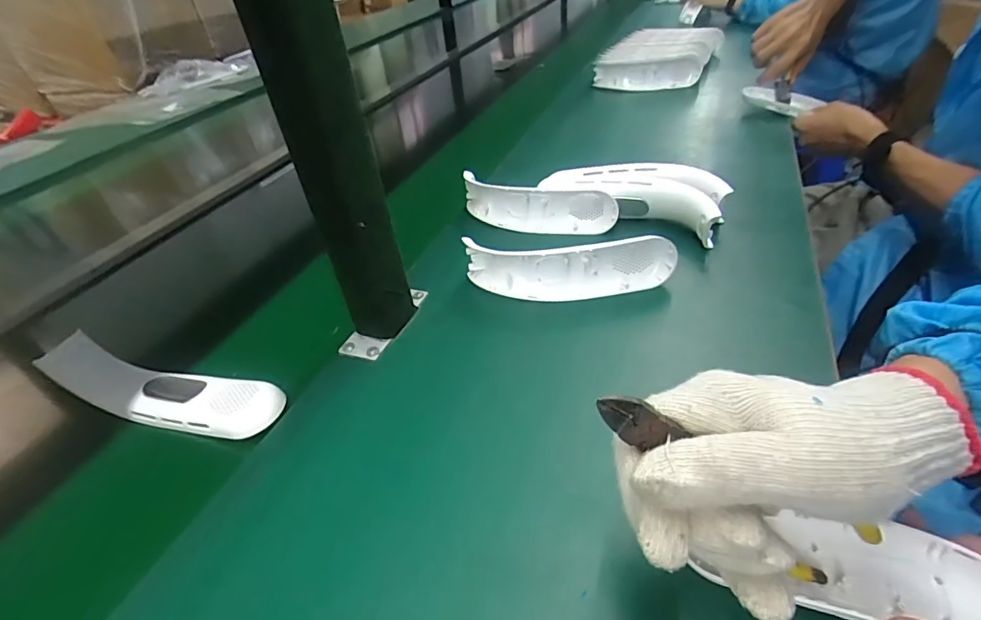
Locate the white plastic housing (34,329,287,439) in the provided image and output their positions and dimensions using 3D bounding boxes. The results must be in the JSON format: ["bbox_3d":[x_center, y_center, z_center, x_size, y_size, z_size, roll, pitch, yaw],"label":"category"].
[{"bbox_3d":[-0.266,0.057,0.398,0.195,0.045,0.047,6,40,16],"label":"white plastic housing"}]

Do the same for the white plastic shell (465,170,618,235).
[{"bbox_3d":[0.052,-0.119,0.573,0.188,0.059,0.033,13,42,22],"label":"white plastic shell"}]

